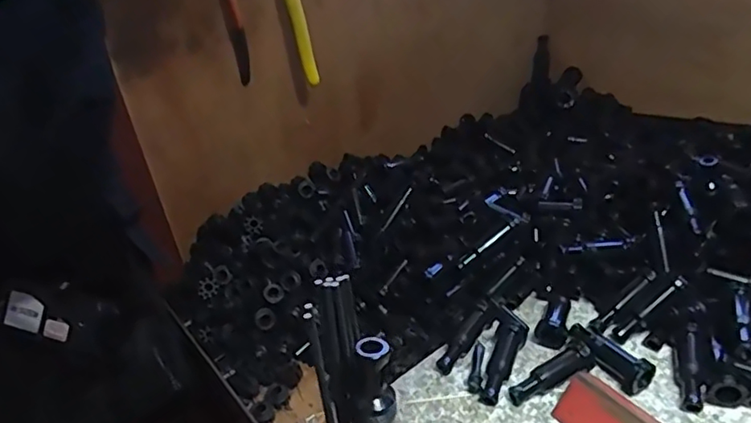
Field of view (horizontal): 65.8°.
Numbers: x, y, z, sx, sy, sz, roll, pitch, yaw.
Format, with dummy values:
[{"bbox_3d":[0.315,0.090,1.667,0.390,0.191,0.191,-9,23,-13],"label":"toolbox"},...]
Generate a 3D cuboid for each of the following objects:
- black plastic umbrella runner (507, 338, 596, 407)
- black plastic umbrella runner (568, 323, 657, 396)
[{"bbox_3d":[0.127,0.117,0.420,0.069,0.022,0.019,-21,36,-21],"label":"black plastic umbrella runner"},{"bbox_3d":[0.169,0.108,0.428,0.024,0.021,0.064,-27,39,-28],"label":"black plastic umbrella runner"}]

